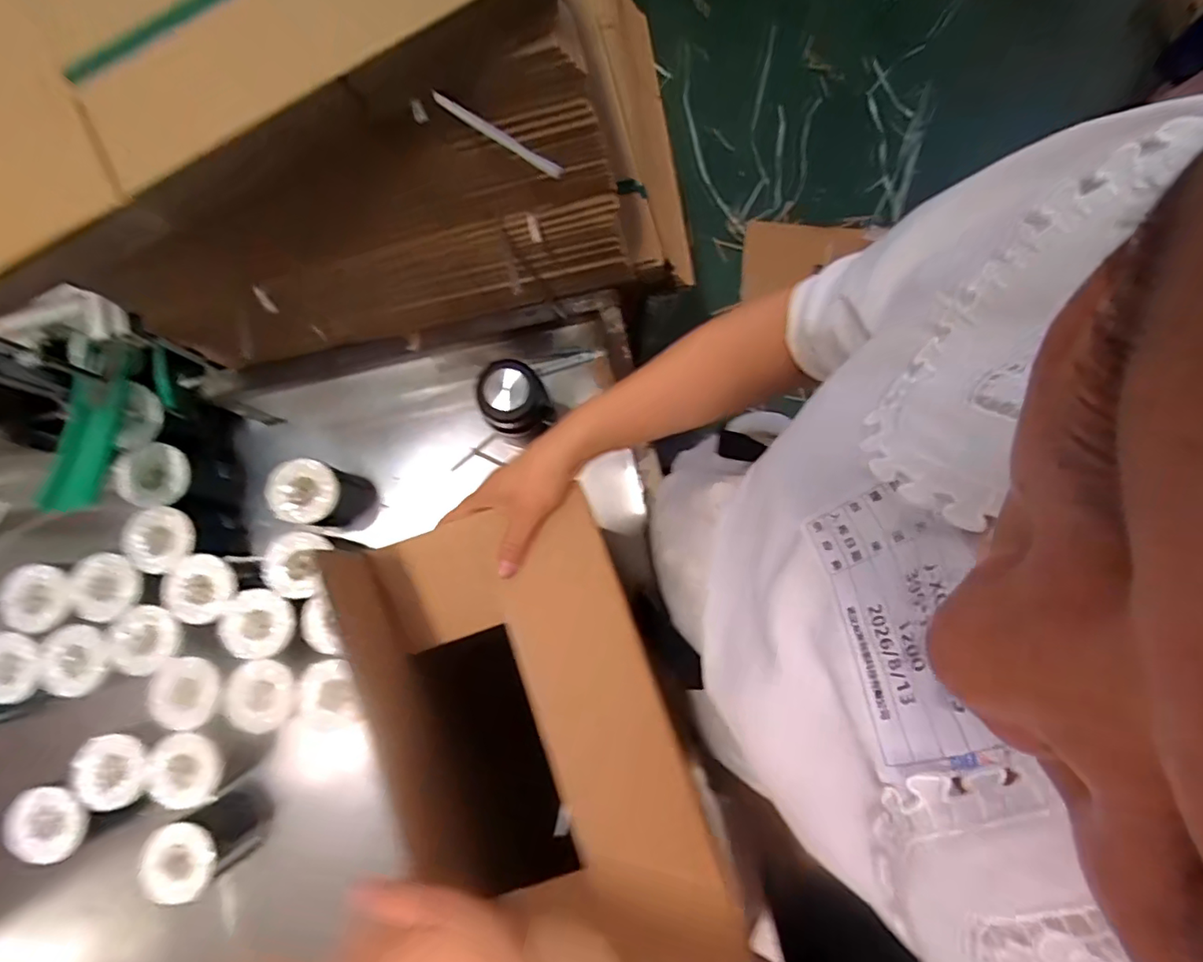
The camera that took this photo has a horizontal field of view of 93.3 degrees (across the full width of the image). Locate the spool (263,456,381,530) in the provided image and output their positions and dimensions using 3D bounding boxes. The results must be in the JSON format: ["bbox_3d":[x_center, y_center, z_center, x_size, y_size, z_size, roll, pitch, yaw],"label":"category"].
[{"bbox_3d":[-0.421,0.025,0.865,0.107,0.129,0.095,15,80,3],"label":"spool"}]

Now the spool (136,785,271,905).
[{"bbox_3d":[-0.544,0.501,0.793,0.105,0.122,0.099,-26,80,-5],"label":"spool"}]

